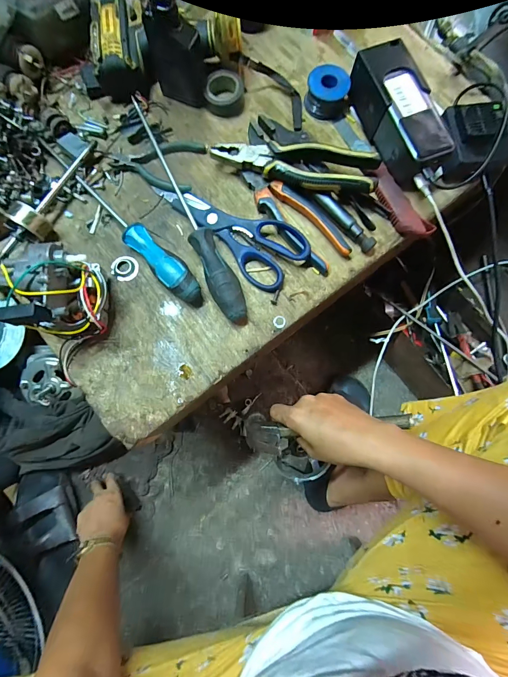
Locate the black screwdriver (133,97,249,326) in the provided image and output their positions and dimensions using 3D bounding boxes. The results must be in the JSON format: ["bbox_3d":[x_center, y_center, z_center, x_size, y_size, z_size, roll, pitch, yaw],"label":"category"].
[{"bbox_3d":[-0.082,-0.152,0.386,0.030,0.031,0.300,-26,80,-6],"label":"black screwdriver"}]

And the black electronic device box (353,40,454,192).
[{"bbox_3d":[0.177,-0.270,0.392,0.057,0.056,0.159,-25,80,-6],"label":"black electronic device box"}]

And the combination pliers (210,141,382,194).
[{"bbox_3d":[0.051,-0.220,0.391,0.193,0.031,0.067,16,78,2],"label":"combination pliers"}]

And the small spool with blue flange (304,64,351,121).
[{"bbox_3d":[0.098,-0.320,0.421,0.057,0.039,0.047,14,78,2],"label":"small spool with blue flange"}]

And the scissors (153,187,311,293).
[{"bbox_3d":[-0.025,-0.141,0.389,0.191,0.023,0.074,42,80,7],"label":"scissors"}]

